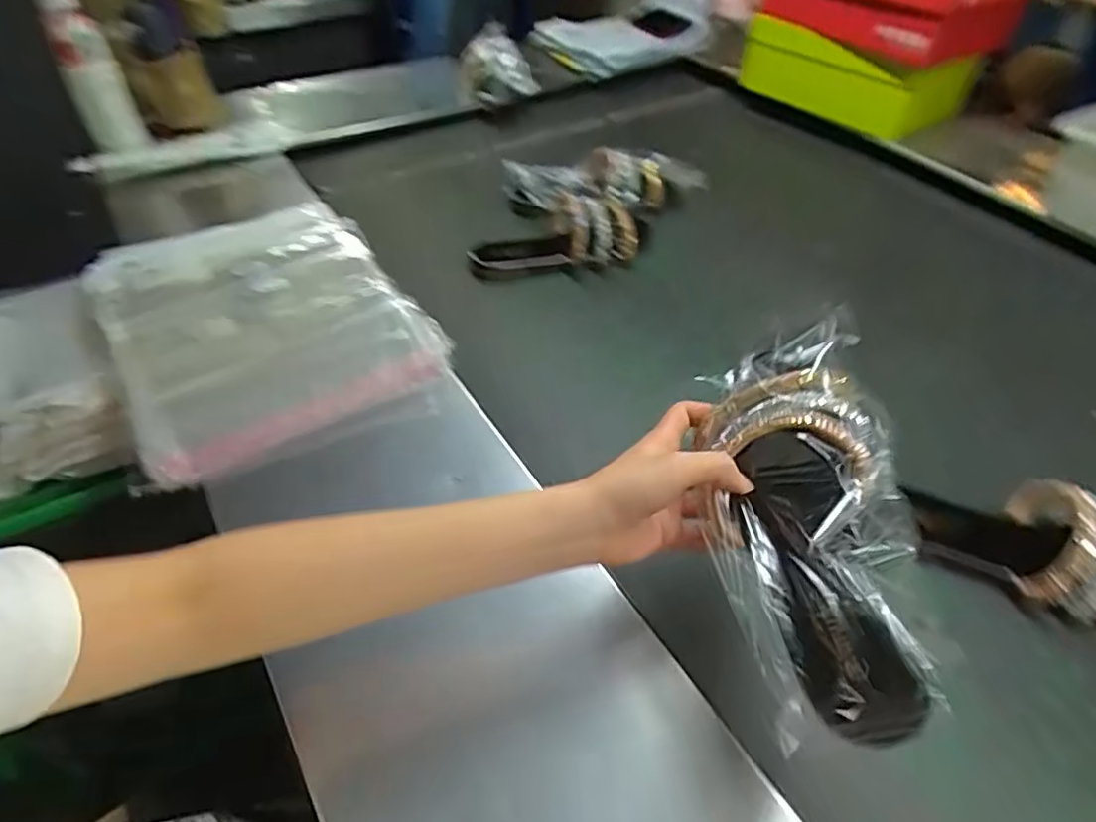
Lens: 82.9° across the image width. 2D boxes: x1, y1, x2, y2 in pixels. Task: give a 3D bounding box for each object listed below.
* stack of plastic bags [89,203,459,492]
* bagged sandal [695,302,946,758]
[{"bbox_3d":[-0.312,-0.101,0.676,0.292,0.048,0.417,-26,54,-22],"label":"stack of plastic bags"},{"bbox_3d":[0.149,0.054,0.345,0.092,0.095,0.224,1,62,0],"label":"bagged sandal"}]

